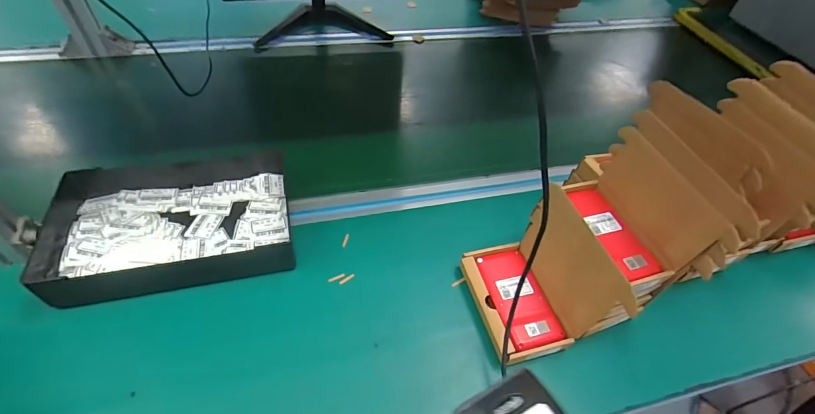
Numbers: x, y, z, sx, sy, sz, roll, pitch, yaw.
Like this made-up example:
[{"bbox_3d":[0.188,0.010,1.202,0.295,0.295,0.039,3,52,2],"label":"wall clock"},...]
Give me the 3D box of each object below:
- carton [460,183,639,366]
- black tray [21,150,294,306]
[{"bbox_3d":[0.132,0.071,0.438,0.103,0.117,0.147,-7,51,-11],"label":"carton"},{"bbox_3d":[-0.279,0.010,0.499,0.266,0.048,0.199,-10,52,-14],"label":"black tray"}]

